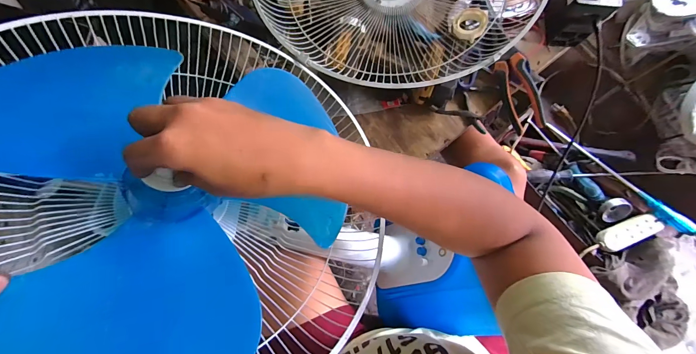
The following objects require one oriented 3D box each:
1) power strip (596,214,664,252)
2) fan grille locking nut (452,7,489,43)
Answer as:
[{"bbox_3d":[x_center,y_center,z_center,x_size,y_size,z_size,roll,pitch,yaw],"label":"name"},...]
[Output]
[{"bbox_3d":[0.655,0.124,0.700,0.160,0.033,0.051,-18,79,-5],"label":"power strip"},{"bbox_3d":[0.185,-0.232,0.462,0.050,0.015,0.050,-7,72,22],"label":"fan grille locking nut"}]

